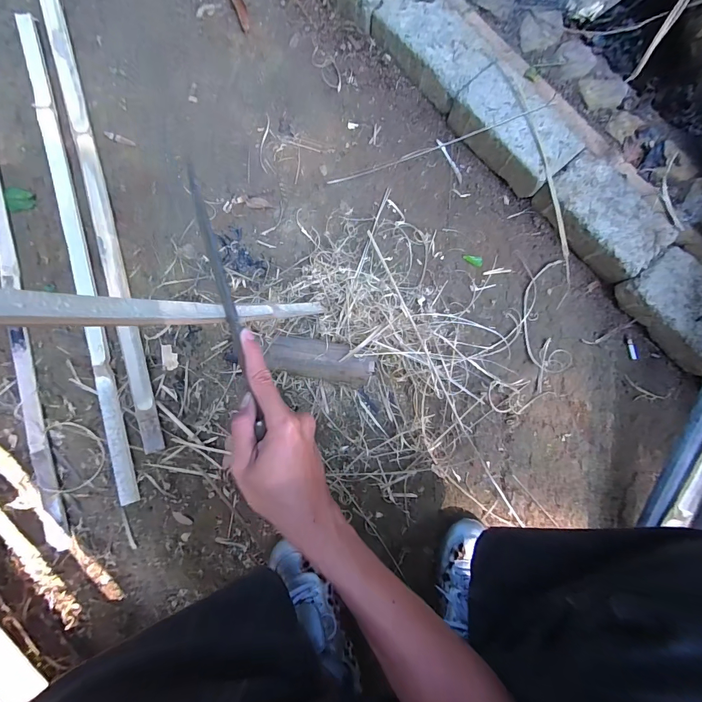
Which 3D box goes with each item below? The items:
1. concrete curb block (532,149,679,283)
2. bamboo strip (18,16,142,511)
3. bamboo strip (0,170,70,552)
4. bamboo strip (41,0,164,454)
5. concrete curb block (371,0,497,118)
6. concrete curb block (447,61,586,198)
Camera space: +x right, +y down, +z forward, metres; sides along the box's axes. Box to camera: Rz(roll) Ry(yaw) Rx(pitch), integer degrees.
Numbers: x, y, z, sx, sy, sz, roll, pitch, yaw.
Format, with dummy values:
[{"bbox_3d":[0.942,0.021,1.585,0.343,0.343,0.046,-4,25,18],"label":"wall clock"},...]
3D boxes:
[{"bbox_3d":[0.428,-0.227,0.633,0.124,0.078,0.208,-44,86,-5],"label":"concrete curb block"},{"bbox_3d":[-0.477,-0.175,0.635,0.034,0.008,0.870,-14,86,-14],"label":"bamboo strip"},{"bbox_3d":[-0.582,-0.104,0.627,0.030,0.015,0.872,-15,85,-3],"label":"bamboo strip"},{"bbox_3d":[-0.448,-0.258,0.648,0.034,0.019,0.878,-16,85,-3],"label":"bamboo strip"},{"bbox_3d":[0.147,-0.541,0.647,0.115,0.055,0.208,-41,86,-5],"label":"concrete curb block"},{"bbox_3d":[0.281,-0.380,0.637,0.106,0.077,0.206,-42,86,-5],"label":"concrete curb block"}]

